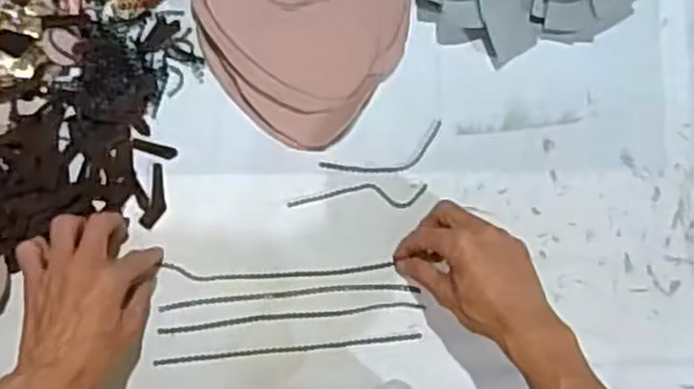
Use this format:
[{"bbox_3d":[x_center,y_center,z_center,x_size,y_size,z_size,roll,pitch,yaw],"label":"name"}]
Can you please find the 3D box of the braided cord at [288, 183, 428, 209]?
[{"bbox_3d":[0.011,0.001,0.682,0.125,0.006,0.022,0,86,-5],"label":"braided cord"}]

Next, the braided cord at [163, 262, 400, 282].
[{"bbox_3d":[-0.061,0.068,0.671,0.200,0.007,0.016,-1,86,-5],"label":"braided cord"}]

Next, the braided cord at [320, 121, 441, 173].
[{"bbox_3d":[0.037,-0.034,0.686,0.118,0.004,0.033,-21,88,-6],"label":"braided cord"}]

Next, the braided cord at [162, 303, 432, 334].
[{"bbox_3d":[-0.047,0.110,0.666,0.234,0.007,0.008,-5,86,-6],"label":"braided cord"}]

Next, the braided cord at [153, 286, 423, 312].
[{"bbox_3d":[-0.051,0.090,0.664,0.223,0.005,0.011,-4,86,-5],"label":"braided cord"}]

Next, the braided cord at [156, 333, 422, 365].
[{"bbox_3d":[-0.049,0.137,0.656,0.229,0.010,0.006,-4,86,-5],"label":"braided cord"}]

